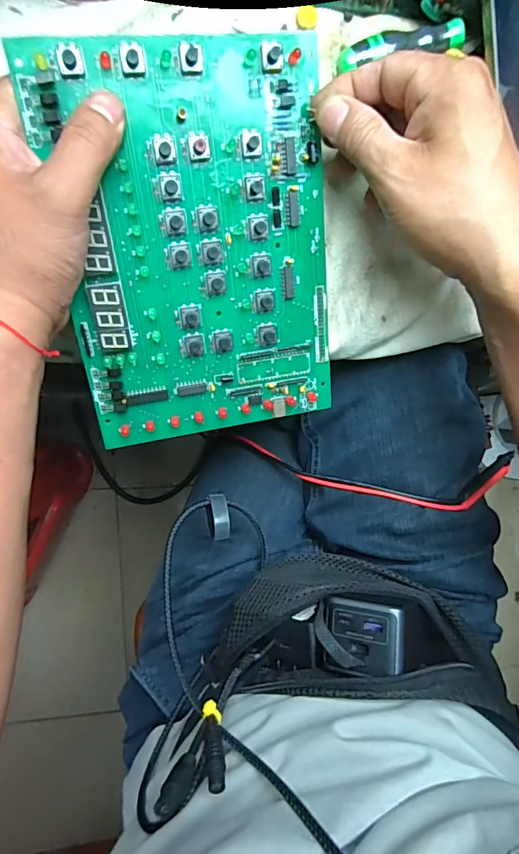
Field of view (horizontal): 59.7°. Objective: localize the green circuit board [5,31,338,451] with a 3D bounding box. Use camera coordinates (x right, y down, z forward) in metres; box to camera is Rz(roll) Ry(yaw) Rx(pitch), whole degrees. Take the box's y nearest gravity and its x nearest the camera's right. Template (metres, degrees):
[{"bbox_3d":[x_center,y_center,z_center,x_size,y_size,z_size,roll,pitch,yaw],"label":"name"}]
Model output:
[{"bbox_3d":[-0.032,-0.099,0.271,0.158,0.009,0.214,-10,114,-11],"label":"green circuit board"}]

